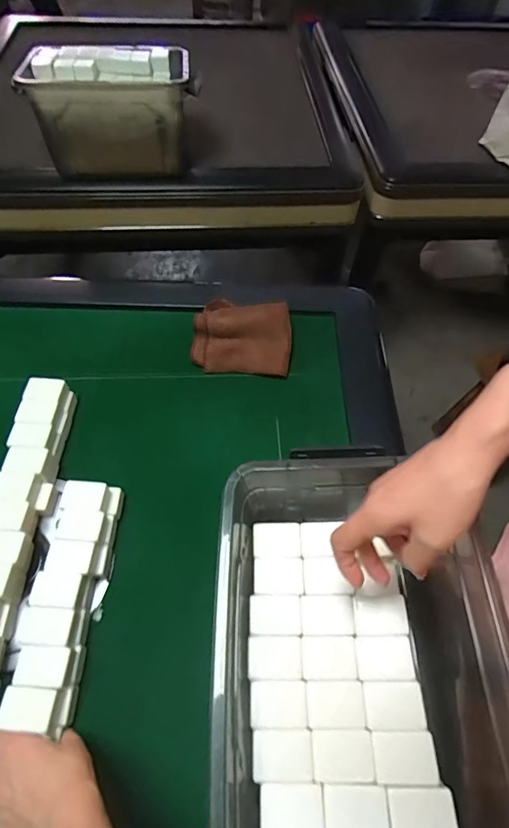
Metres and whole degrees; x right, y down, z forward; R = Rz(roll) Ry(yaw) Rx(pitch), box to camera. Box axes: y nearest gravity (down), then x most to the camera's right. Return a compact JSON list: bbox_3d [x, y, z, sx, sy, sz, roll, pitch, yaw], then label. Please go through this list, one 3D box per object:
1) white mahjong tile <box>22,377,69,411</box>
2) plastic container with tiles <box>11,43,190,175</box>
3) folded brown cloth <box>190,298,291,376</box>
[{"bbox_3d":[-0.287,-0.031,0.620,0.054,0.018,0.036,7,58,2],"label":"white mahjong tile"},{"bbox_3d":[-0.286,-0.613,0.920,0.289,0.190,0.203,-3,58,-4],"label":"plastic container with tiles"},{"bbox_3d":[-0.019,-0.127,0.720,0.150,0.046,0.130,5,58,1],"label":"folded brown cloth"}]

